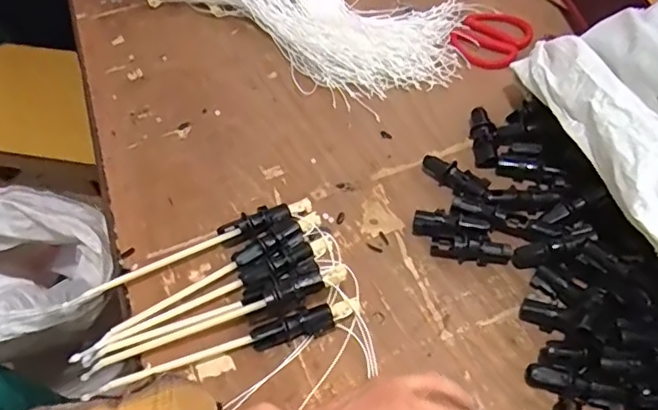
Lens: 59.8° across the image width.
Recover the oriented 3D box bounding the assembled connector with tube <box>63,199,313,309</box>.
[{"bbox_3d":[-0.118,0.040,0.511,0.222,0.021,0.022,-24,54,-13],"label":"assembled connector with tube"}]

